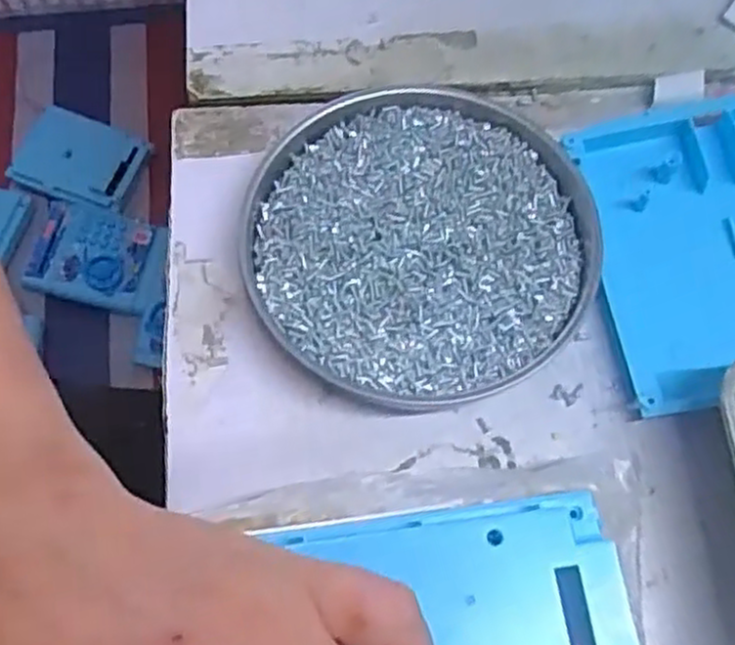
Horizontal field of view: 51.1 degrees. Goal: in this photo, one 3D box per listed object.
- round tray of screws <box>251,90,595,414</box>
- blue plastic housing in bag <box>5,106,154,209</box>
[{"bbox_3d":[0.021,-0.032,0.309,0.132,0.018,0.132,0,67,0],"label":"round tray of screws"},{"bbox_3d":[-0.408,-0.231,1.075,0.168,0.029,0.127,20,69,8],"label":"blue plastic housing in bag"}]

